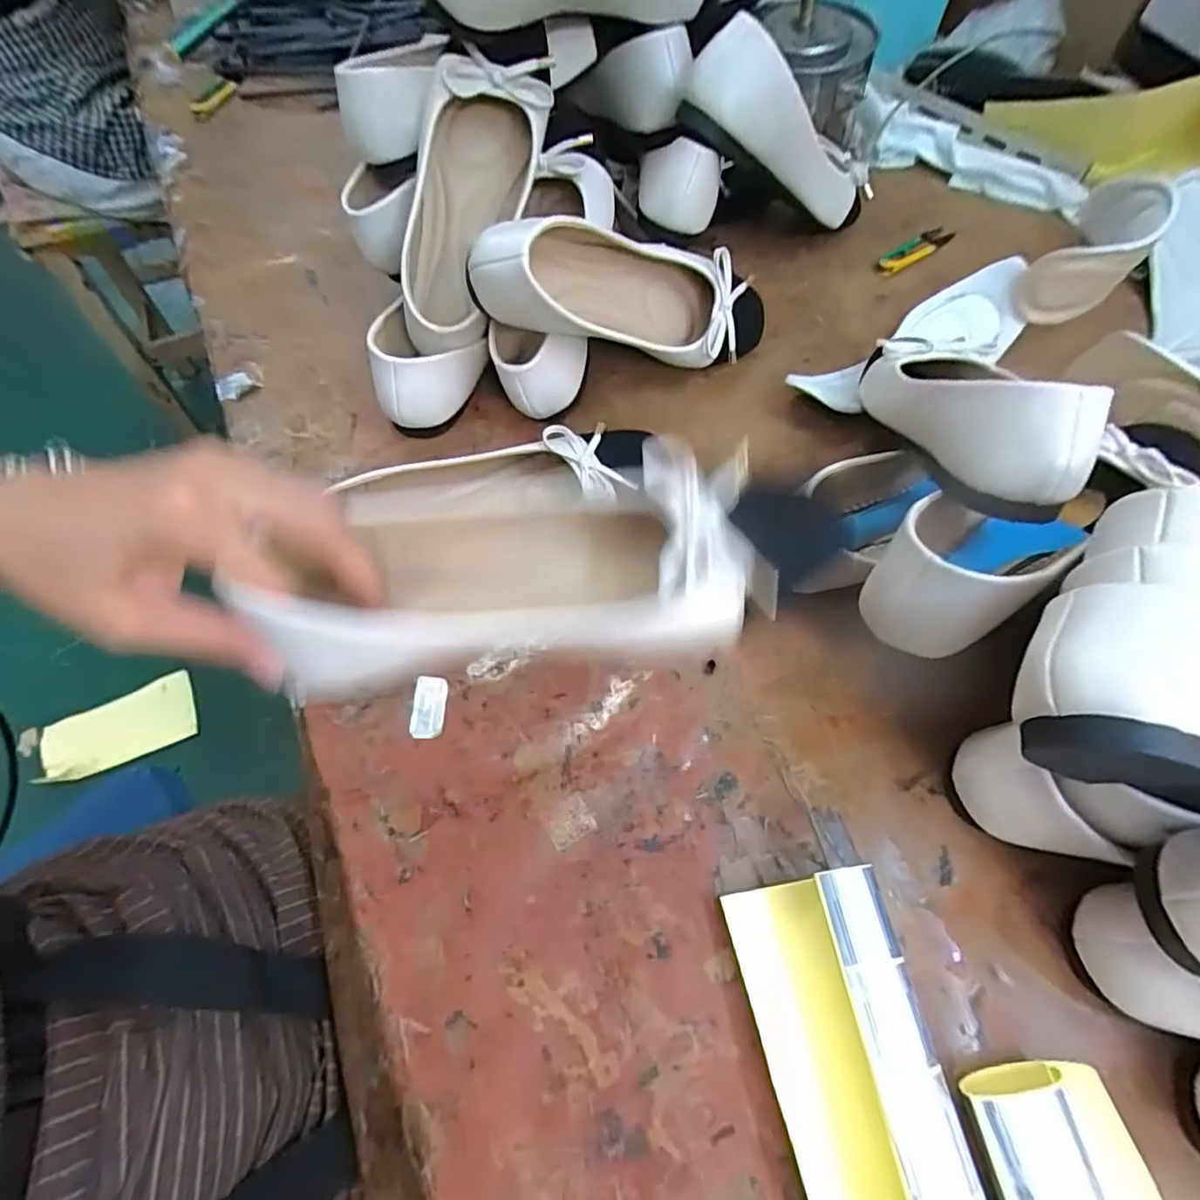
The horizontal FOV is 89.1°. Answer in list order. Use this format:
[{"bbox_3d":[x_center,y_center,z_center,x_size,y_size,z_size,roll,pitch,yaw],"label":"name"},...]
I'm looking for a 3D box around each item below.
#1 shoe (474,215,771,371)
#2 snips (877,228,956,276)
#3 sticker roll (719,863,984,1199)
[{"bbox_3d":[0.026,-0.225,0.452,0.251,0.080,0.071,-8,58,-33],"label":"shoe"},{"bbox_3d":[0.306,-0.339,0.592,0.103,0.009,0.023,-36,67,-16],"label":"snips"},{"bbox_3d":[0.125,0.250,0.258,0.068,0.045,0.241,-12,62,-5],"label":"sticker roll"}]

